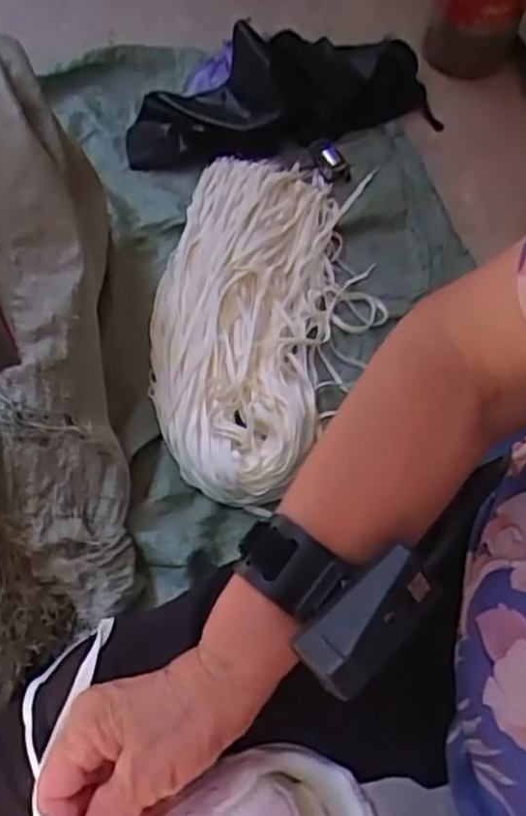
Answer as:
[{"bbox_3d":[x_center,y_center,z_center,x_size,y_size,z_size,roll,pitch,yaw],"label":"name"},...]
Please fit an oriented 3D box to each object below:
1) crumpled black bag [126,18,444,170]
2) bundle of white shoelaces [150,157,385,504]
[{"bbox_3d":[0.028,-0.520,1.166,0.493,0.121,0.191,-11,62,-13],"label":"crumpled black bag"},{"bbox_3d":[0.001,-0.140,0.955,0.291,0.064,0.555,13,60,4],"label":"bundle of white shoelaces"}]

